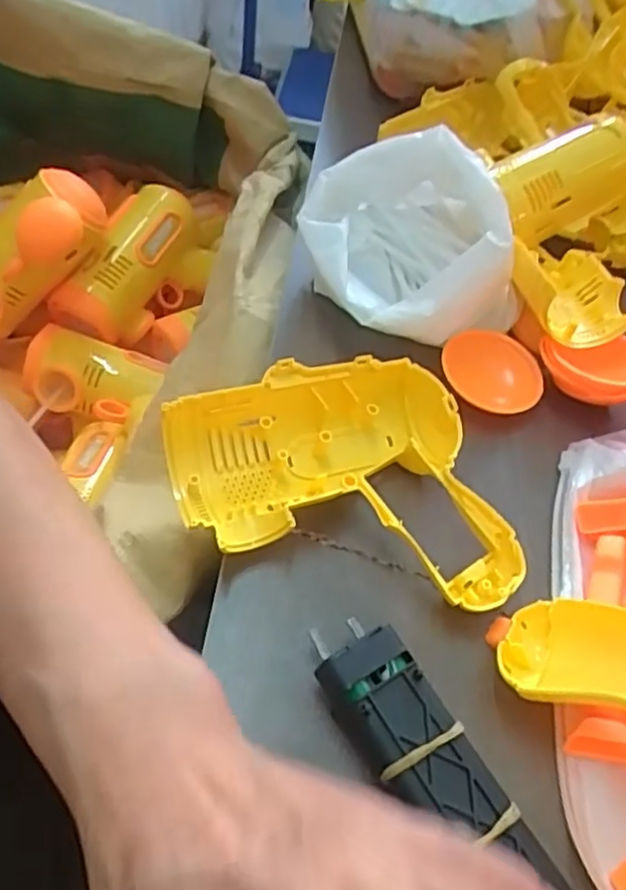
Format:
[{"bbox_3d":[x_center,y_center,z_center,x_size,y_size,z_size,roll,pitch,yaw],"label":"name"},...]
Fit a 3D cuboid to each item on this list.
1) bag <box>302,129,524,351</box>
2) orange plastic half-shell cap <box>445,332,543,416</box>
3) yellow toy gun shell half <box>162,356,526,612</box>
[{"bbox_3d":[0.054,-0.116,0.389,0.111,0.065,0.115,-14,56,-19],"label":"bag"},{"bbox_3d":[0.096,-0.040,0.373,0.053,0.015,0.045,22,52,8],"label":"orange plastic half-shell cap"},{"bbox_3d":[0.012,0.022,0.305,0.134,0.035,0.121,-11,55,-17],"label":"yellow toy gun shell half"}]

